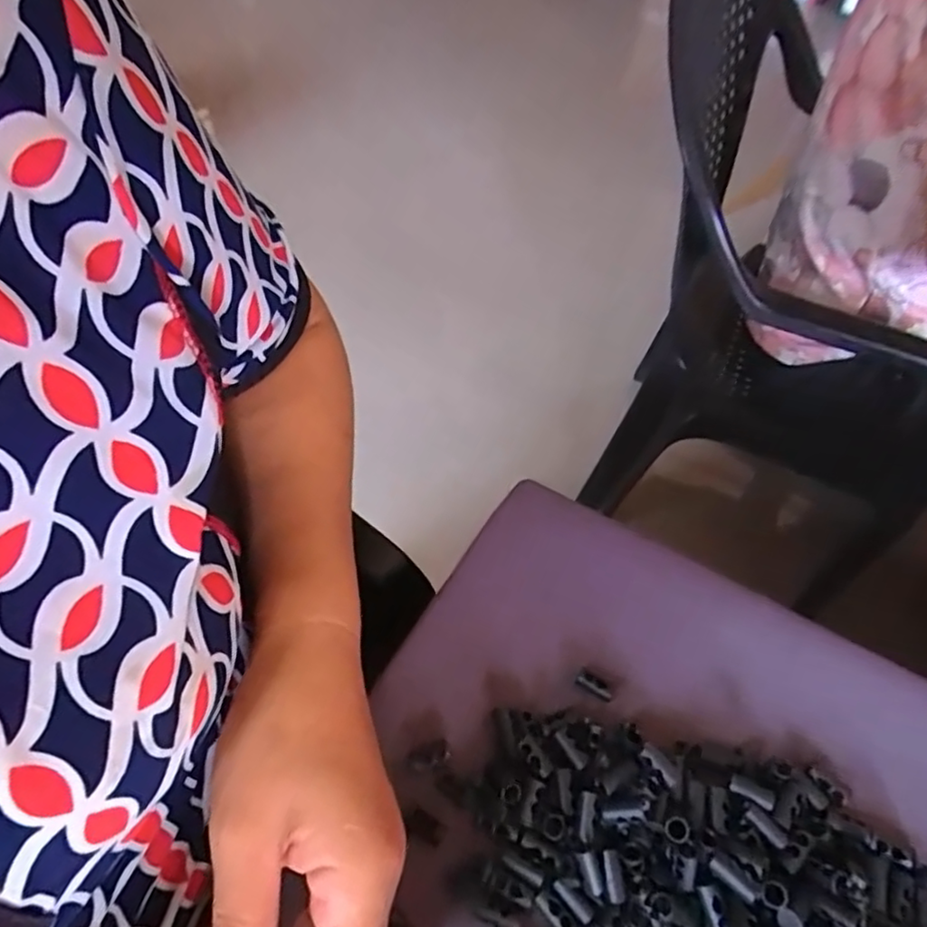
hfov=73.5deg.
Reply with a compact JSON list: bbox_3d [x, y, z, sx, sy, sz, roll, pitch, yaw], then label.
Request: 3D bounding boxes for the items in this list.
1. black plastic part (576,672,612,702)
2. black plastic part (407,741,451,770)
[{"bbox_3d":[0.063,0.106,0.296,0.018,0.010,0.006,24,60,18],"label":"black plastic part"},{"bbox_3d":[-0.015,0.132,0.280,0.018,0.008,0.010,-21,57,-11],"label":"black plastic part"}]

